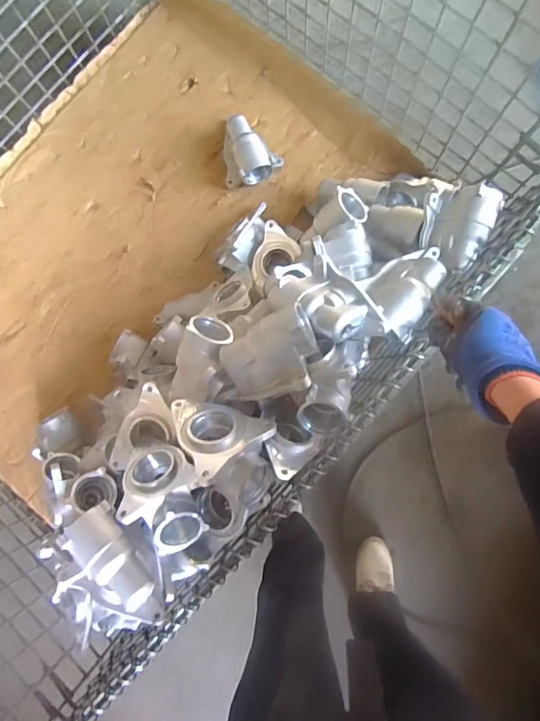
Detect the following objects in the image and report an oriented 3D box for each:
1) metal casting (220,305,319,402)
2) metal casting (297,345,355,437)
[{"bbox_3d":[0.001,-0.005,0.733,0.165,0.096,0.113,-29,95,29],"label":"metal casting"},{"bbox_3d":[0.087,0.044,0.708,0.072,0.066,0.135,13,86,4],"label":"metal casting"}]

